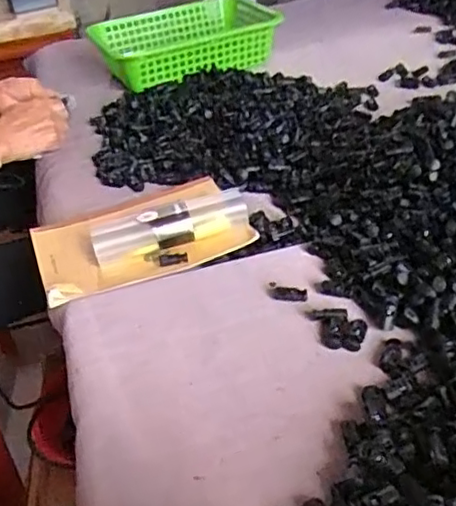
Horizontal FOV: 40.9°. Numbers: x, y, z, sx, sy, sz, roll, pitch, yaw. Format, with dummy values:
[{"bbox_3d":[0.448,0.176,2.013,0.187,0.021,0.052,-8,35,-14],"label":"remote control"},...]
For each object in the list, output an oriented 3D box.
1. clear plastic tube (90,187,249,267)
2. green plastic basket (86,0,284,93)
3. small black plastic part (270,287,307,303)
[{"bbox_3d":[-0.058,-0.028,0.613,0.155,0.036,0.042,-14,37,-9],"label":"clear plastic tube"},{"bbox_3d":[-0.080,-0.376,1.071,0.300,0.062,0.237,-14,37,-9],"label":"green plastic basket"},{"bbox_3d":[0.051,0.035,0.524,0.033,0.004,0.014,8,39,20],"label":"small black plastic part"}]

